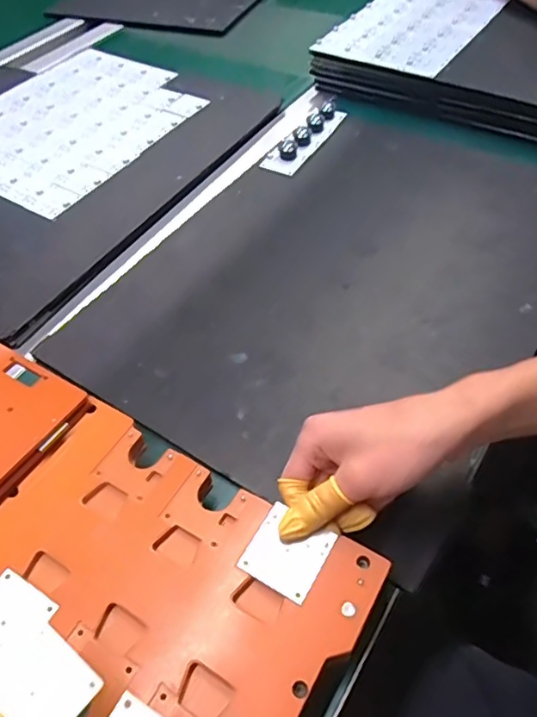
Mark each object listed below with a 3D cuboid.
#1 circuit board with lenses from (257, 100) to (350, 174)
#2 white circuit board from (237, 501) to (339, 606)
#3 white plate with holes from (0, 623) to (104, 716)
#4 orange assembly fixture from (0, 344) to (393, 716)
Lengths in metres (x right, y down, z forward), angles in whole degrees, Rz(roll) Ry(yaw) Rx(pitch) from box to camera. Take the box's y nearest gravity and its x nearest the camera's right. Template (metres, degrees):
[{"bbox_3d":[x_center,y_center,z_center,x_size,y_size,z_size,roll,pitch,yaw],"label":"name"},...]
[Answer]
[{"bbox_3d":[0.046,-0.273,0.665,0.040,0.020,0.142,26,57,22],"label":"circuit board with lenses"},{"bbox_3d":[0.011,0.116,0.332,0.044,0.004,0.046,25,57,21],"label":"white circuit board"},{"bbox_3d":[-0.109,0.155,0.256,0.044,0.004,0.044,35,48,15],"label":"white plate with holes"},{"bbox_3d":[-0.166,0.093,0.367,0.455,0.054,0.161,24,57,21],"label":"orange assembly fixture"}]

